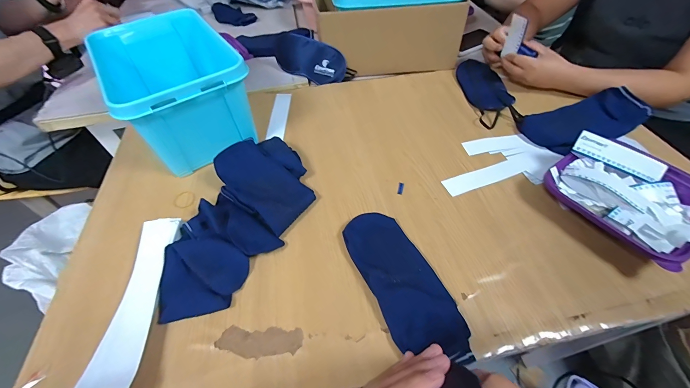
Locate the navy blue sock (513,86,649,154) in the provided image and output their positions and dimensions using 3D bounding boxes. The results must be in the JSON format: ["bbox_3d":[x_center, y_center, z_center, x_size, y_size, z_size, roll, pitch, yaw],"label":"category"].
[{"bbox_3d":[0.439,-0.135,0.549,0.204,0.051,0.117,-18,52,-13],"label":"navy blue sock"}]

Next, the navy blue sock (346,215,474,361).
[{"bbox_3d":[0.070,0.106,0.382,0.085,0.019,0.203,-17,49,-18],"label":"navy blue sock"}]

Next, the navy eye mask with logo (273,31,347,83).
[{"bbox_3d":[-0.086,-0.312,0.680,0.176,0.084,0.045,12,52,12],"label":"navy eye mask with logo"}]

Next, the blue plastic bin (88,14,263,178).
[{"bbox_3d":[-0.294,-0.182,0.533,0.198,0.154,0.276,-32,56,-22],"label":"blue plastic bin"}]

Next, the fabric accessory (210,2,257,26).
[{"bbox_3d":[-0.367,-0.579,0.937,0.094,0.021,0.206,-33,57,-23],"label":"fabric accessory"}]

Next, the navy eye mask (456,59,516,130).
[{"bbox_3d":[0.308,-0.228,0.645,0.086,0.022,0.234,-2,50,0],"label":"navy eye mask"}]

